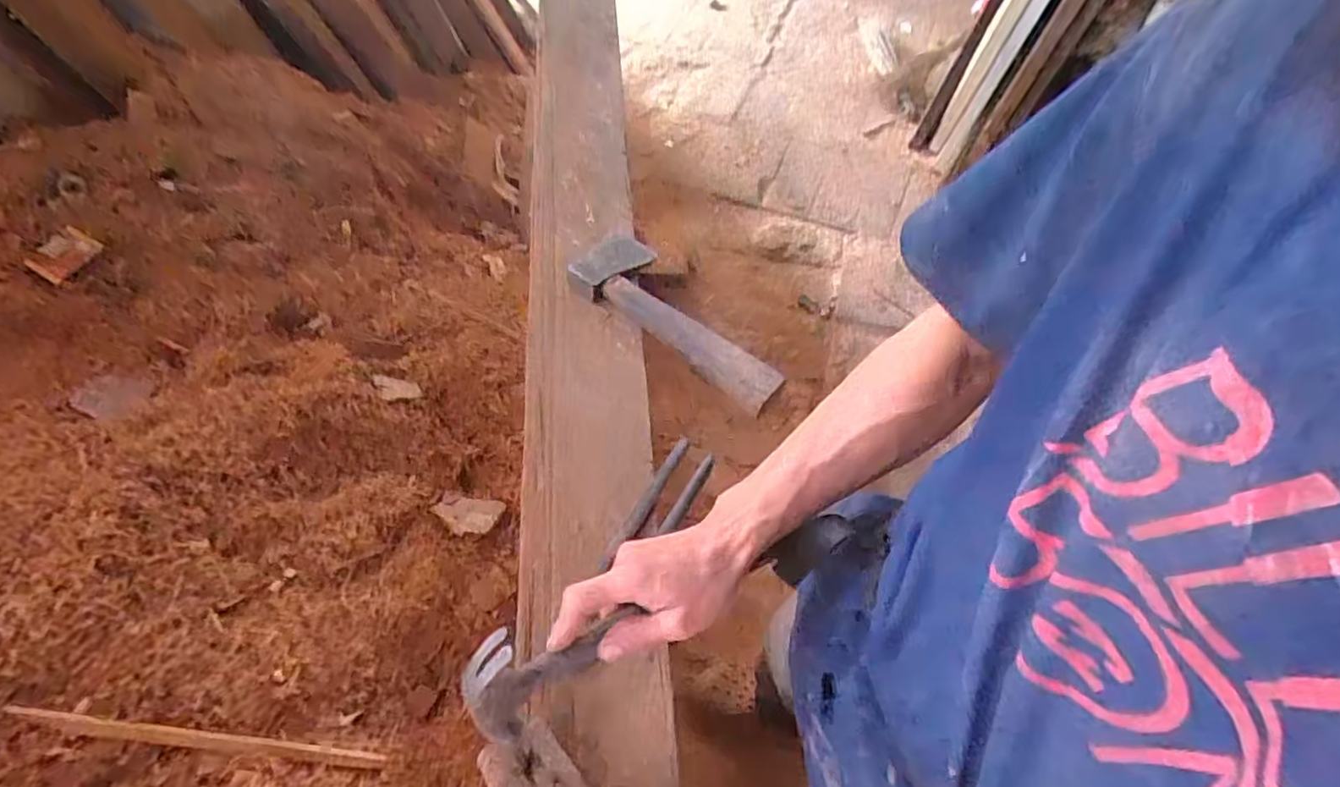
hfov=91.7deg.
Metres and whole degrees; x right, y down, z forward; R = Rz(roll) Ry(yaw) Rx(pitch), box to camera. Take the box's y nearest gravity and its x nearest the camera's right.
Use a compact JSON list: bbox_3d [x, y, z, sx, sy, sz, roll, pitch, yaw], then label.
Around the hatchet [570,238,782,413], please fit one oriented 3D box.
[{"bbox_3d":[0.006,-0.095,0.751,0.300,0.036,0.105,38,63,21],"label":"hatchet"}]

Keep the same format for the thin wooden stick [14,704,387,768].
[{"bbox_3d":[-0.487,0.369,0.693,0.349,0.011,0.018,19,54,-19],"label":"thin wooden stick"}]

